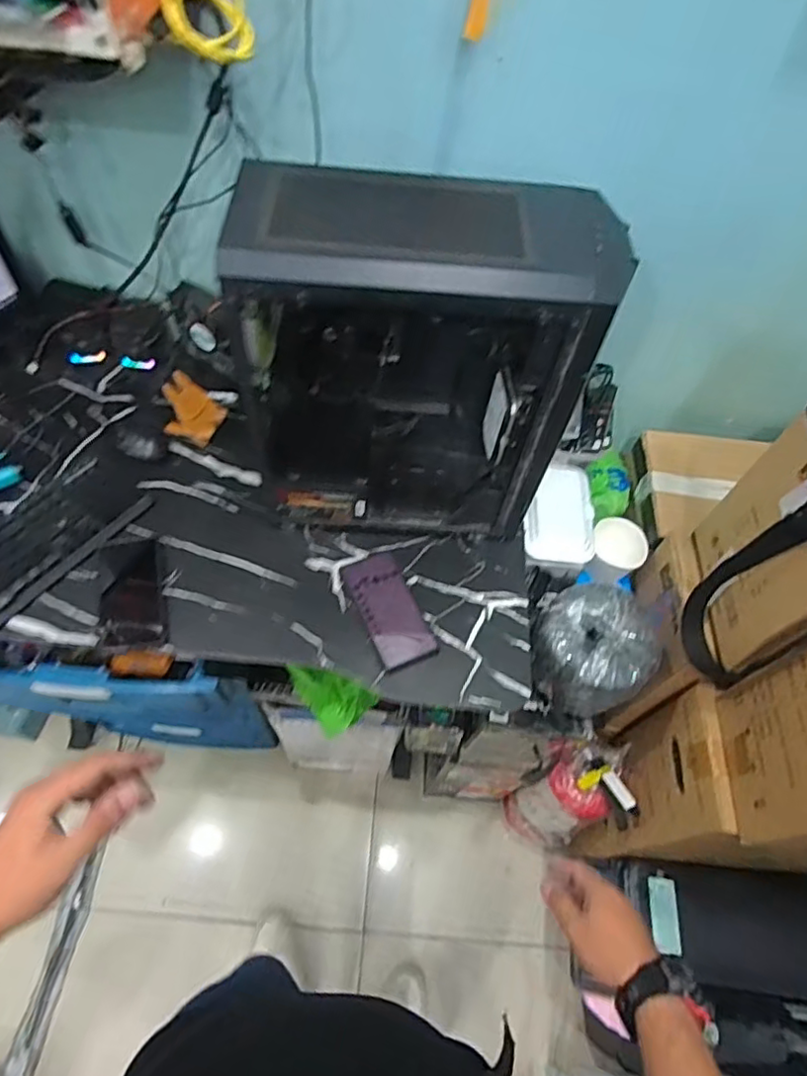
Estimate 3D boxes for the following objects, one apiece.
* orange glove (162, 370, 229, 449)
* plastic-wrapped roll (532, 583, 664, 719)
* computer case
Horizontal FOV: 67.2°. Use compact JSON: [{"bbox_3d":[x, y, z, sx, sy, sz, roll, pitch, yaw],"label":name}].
[{"bbox_3d":[-0.327,-0.199,0.941,0.071,0.083,0.069,20,59,7],"label":"orange glove"},{"bbox_3d":[0.270,0.158,0.872,0.157,0.131,0.153,2,59,-3],"label":"plastic-wrapped roll"},{"bbox_3d":[0.009,-0.193,0.762,0.360,0.441,0.183,3,59,-3],"label":"computer case"}]

